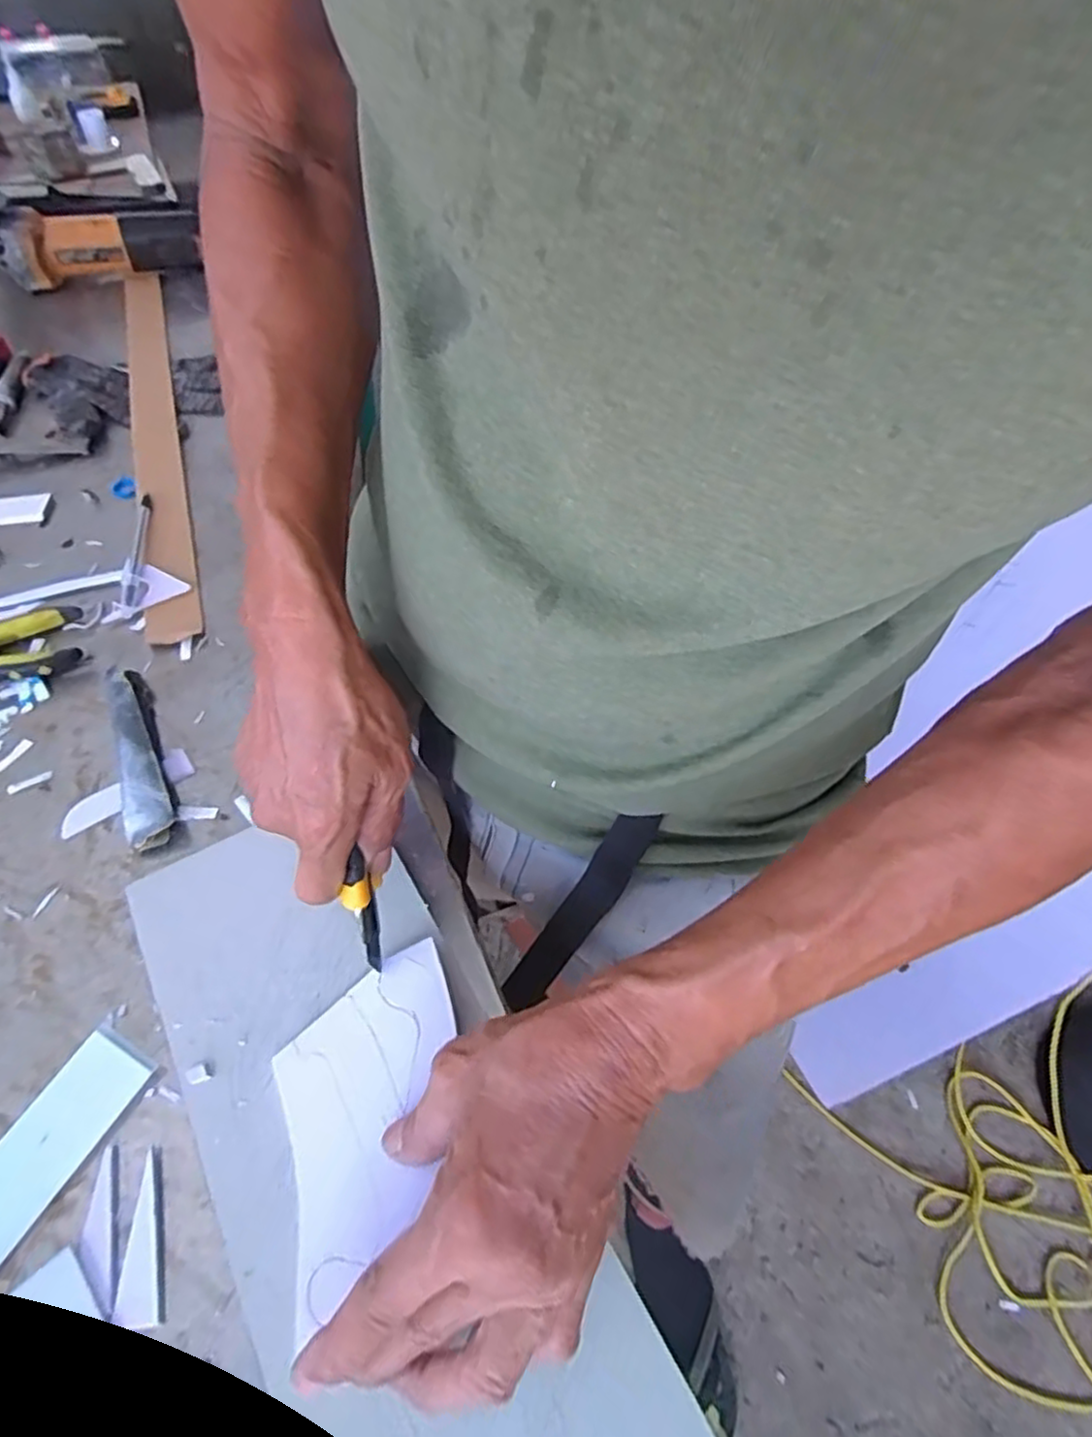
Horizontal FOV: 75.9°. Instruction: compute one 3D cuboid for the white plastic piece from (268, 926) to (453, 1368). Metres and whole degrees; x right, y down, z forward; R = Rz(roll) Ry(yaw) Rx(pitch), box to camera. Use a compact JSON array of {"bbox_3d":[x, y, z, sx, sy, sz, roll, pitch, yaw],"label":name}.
[{"bbox_3d":[-0.089,0.177,0.321,0.075,0.011,0.142,8,56,2],"label":"white plastic piece"}]

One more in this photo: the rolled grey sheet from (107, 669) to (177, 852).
[{"bbox_3d":[-0.256,0.022,0.435,0.027,0.017,0.137,-22,58,-19],"label":"rolled grey sheet"}]

